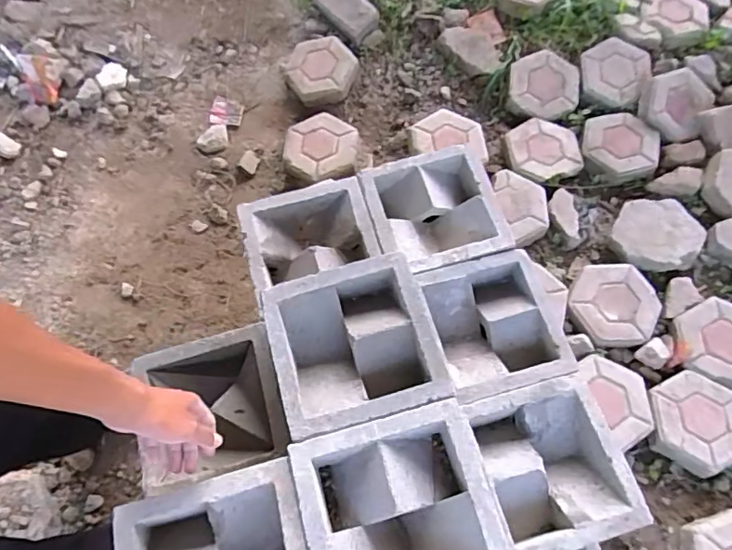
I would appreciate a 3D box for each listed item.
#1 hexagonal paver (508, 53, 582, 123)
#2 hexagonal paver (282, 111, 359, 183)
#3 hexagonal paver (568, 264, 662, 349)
[{"bbox_3d":[0.509,-0.549,1.525,0.208,0.048,0.208,13,65,7],"label":"hexagonal paver"},{"bbox_3d":[-0.124,-0.351,1.455,0.202,0.051,0.216,3,65,3],"label":"hexagonal paver"},{"bbox_3d":[0.595,0.070,1.271,0.190,0.039,0.207,-23,66,-9],"label":"hexagonal paver"}]

